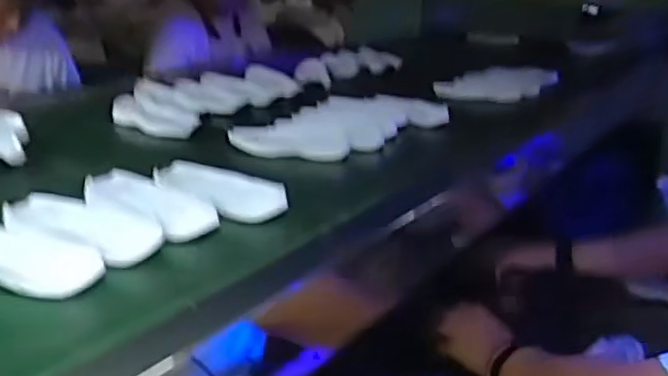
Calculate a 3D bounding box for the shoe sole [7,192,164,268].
[{"bbox_3d":[-0.217,0.036,0.565,0.157,0.024,0.065,14,24,26],"label":"shoe sole"}]

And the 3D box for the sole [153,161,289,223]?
[{"bbox_3d":[-0.118,0.003,0.659,0.161,0.024,0.066,15,23,34],"label":"sole"}]

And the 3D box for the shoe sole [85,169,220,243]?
[{"bbox_3d":[-0.177,0.016,0.628,0.163,0.025,0.073,15,23,34],"label":"shoe sole"}]

